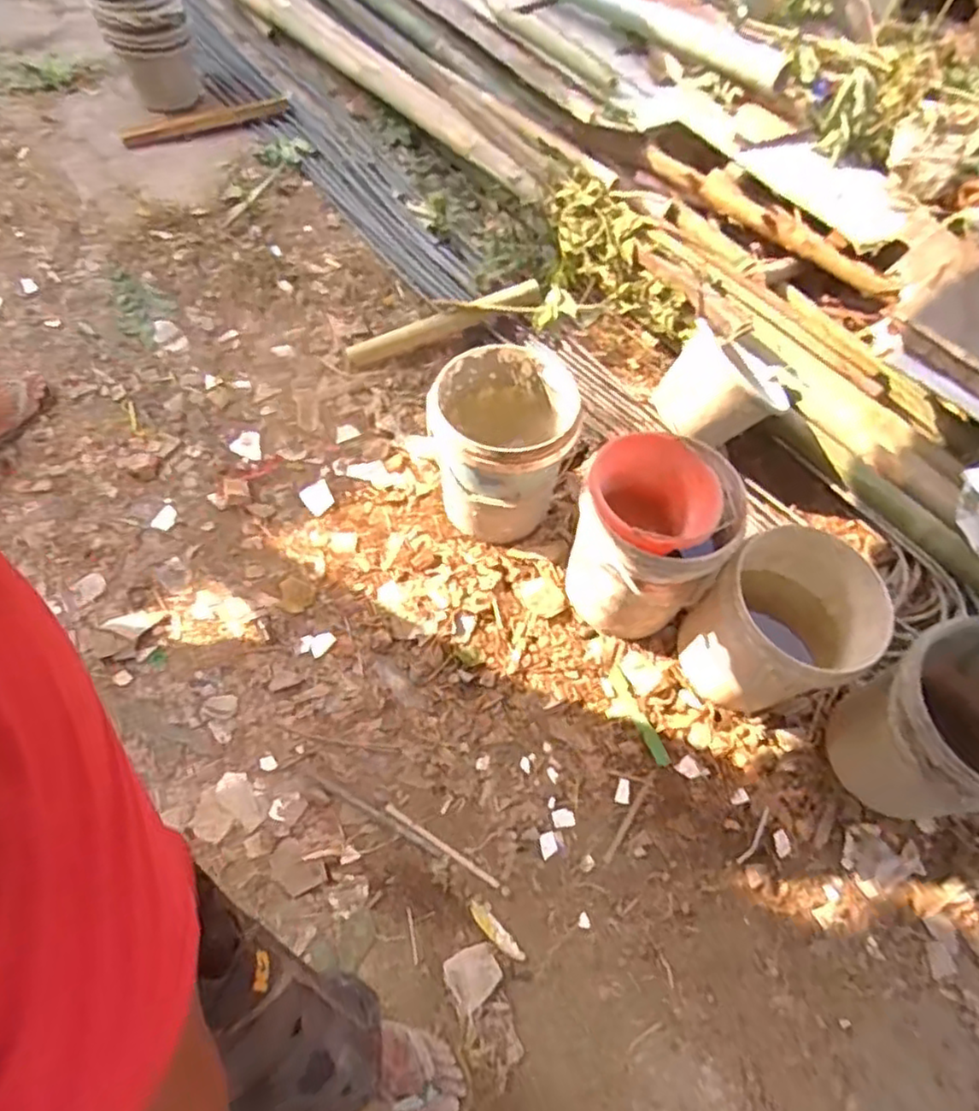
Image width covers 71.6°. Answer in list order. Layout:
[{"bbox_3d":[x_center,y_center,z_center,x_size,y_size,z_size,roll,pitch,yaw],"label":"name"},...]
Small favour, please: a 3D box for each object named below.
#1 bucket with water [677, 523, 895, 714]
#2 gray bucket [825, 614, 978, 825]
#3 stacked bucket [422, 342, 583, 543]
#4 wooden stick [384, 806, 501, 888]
[{"bbox_3d":[0.559,0.147,1.346,0.328,0.342,0.279,-26,64,-18],"label":"bucket with water"},{"bbox_3d":[0.819,0.332,1.232,0.314,0.364,0.291,-22,62,-15],"label":"gray bucket"},{"bbox_3d":[0.033,-0.242,1.546,0.311,0.329,0.305,1,59,-2],"label":"stacked bucket"},{"bbox_3d":[-0.092,0.550,1.284,0.253,0.007,0.017,30,62,14],"label":"wooden stick"}]

